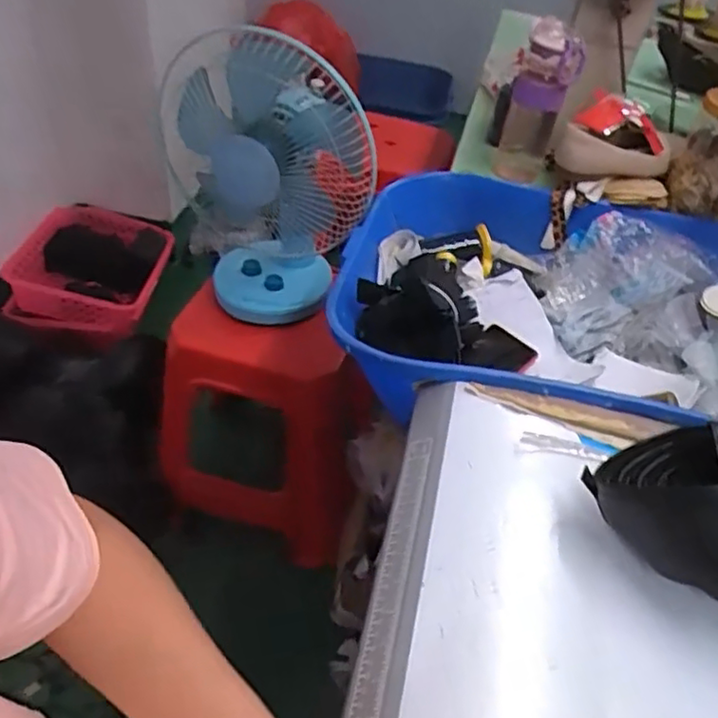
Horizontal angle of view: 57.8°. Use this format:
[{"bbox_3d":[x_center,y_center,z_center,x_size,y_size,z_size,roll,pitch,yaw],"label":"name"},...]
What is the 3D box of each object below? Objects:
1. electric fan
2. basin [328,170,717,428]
[{"bbox_3d":[-0.146,-0.283,1.031,0.303,0.442,0.193,0,44,-7],"label":"electric fan"},{"bbox_3d":[0.319,-0.064,0.936,0.632,0.133,0.632,4,44,-4],"label":"basin"}]

